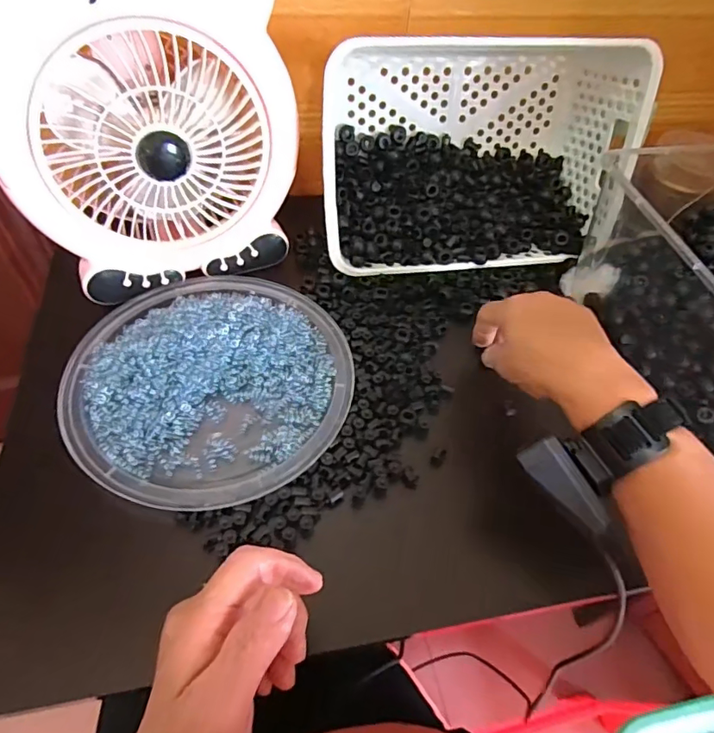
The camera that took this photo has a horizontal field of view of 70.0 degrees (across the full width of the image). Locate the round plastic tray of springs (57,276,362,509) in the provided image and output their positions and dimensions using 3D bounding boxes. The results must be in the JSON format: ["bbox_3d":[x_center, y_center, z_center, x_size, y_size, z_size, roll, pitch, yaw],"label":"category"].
[{"bbox_3d":[-0.122,0.001,0.431,0.228,0.026,0.229,2,53,-3],"label":"round plastic tray of springs"}]

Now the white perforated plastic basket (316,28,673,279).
[{"bbox_3d":[0.115,-0.212,0.526,0.309,0.210,0.121,-4,29,-10],"label":"white perforated plastic basket"}]

